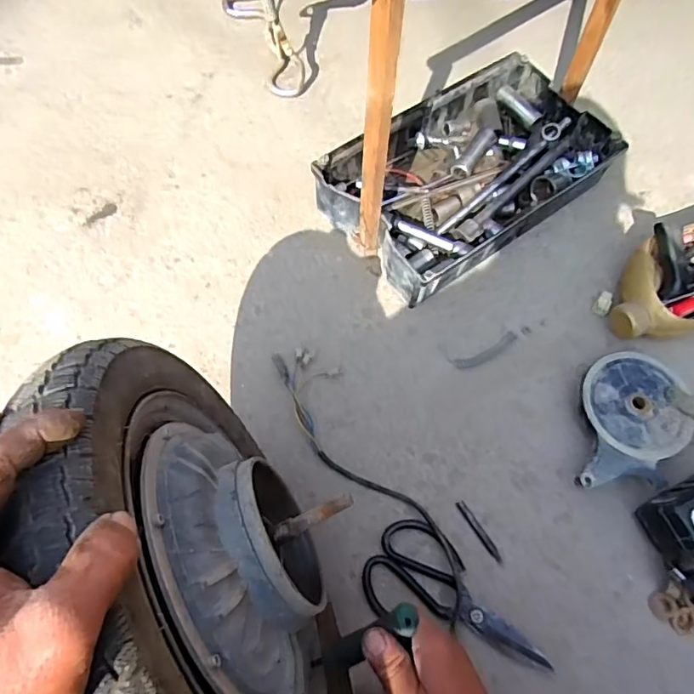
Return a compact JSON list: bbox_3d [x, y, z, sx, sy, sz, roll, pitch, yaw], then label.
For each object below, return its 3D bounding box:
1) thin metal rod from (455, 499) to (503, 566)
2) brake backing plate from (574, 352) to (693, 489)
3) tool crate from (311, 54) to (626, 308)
[{"bbox_3d":[0.143,0.197,0.562,0.010,0.005,0.072,-31,72,-14],"label":"thin metal rod"},{"bbox_3d":[0.311,0.082,0.584,0.166,0.052,0.143,-16,68,-9],"label":"brake backing plate"},{"bbox_3d":[0.150,-0.226,0.687,0.337,0.098,0.211,-34,73,-15],"label":"tool crate"}]

